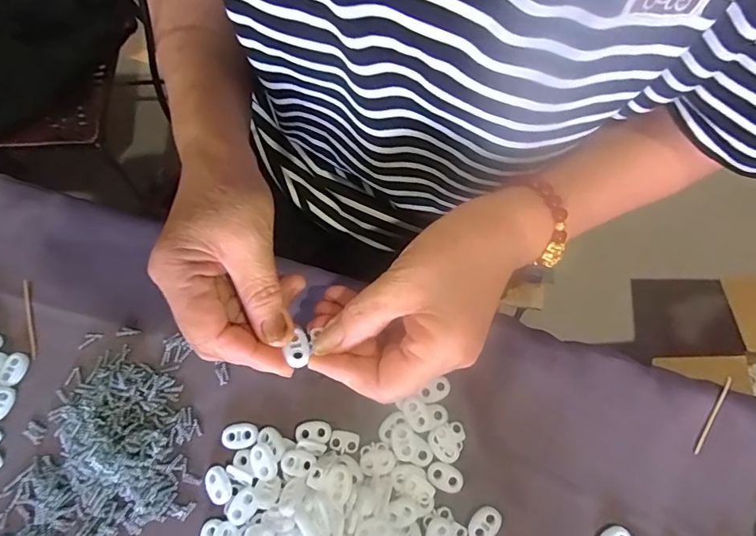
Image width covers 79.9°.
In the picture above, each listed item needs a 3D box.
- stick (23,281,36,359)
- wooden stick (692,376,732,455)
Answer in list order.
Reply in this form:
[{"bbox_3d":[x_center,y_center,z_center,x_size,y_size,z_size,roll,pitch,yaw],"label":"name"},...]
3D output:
[{"bbox_3d":[-0.245,0.036,0.318,0.005,0.004,0.057,-16,73,-4],"label":"stick"},{"bbox_3d":[0.215,0.094,0.288,0.004,0.004,0.055,33,76,11],"label":"wooden stick"}]

